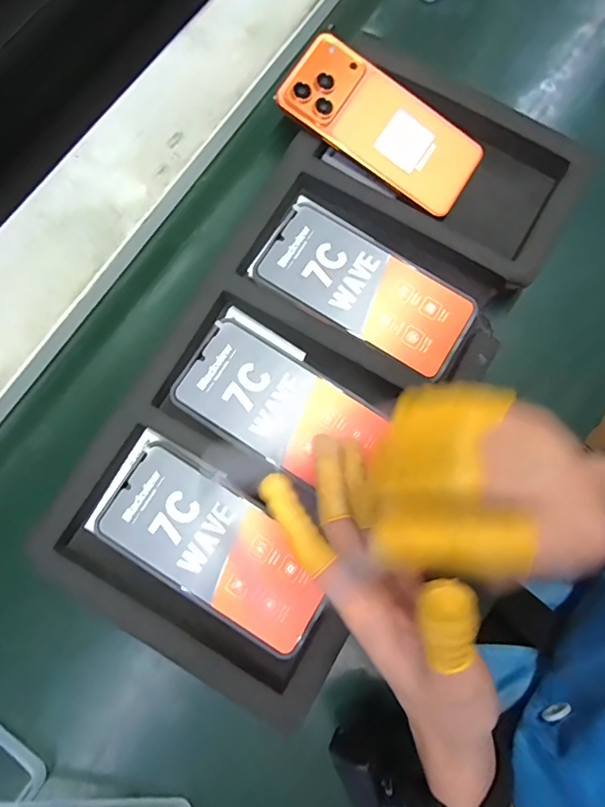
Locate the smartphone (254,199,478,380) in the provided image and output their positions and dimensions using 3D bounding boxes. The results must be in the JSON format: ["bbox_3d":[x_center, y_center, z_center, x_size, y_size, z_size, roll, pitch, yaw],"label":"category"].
[{"bbox_3d":[0.050,-0.088,0.342,0.164,0.008,0.076,32,82,7],"label":"smartphone"}]

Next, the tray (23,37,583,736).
[{"bbox_3d":[0.020,-0.048,0.329,0.223,0.029,0.475,29,79,6],"label":"tray"}]

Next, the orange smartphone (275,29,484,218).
[{"bbox_3d":[0.065,-0.224,0.356,0.162,0.009,0.078,33,79,-6],"label":"orange smartphone"}]

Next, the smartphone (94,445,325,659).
[{"bbox_3d":[-0.059,0.099,0.308,0.161,0.008,0.074,32,82,7],"label":"smartphone"}]

